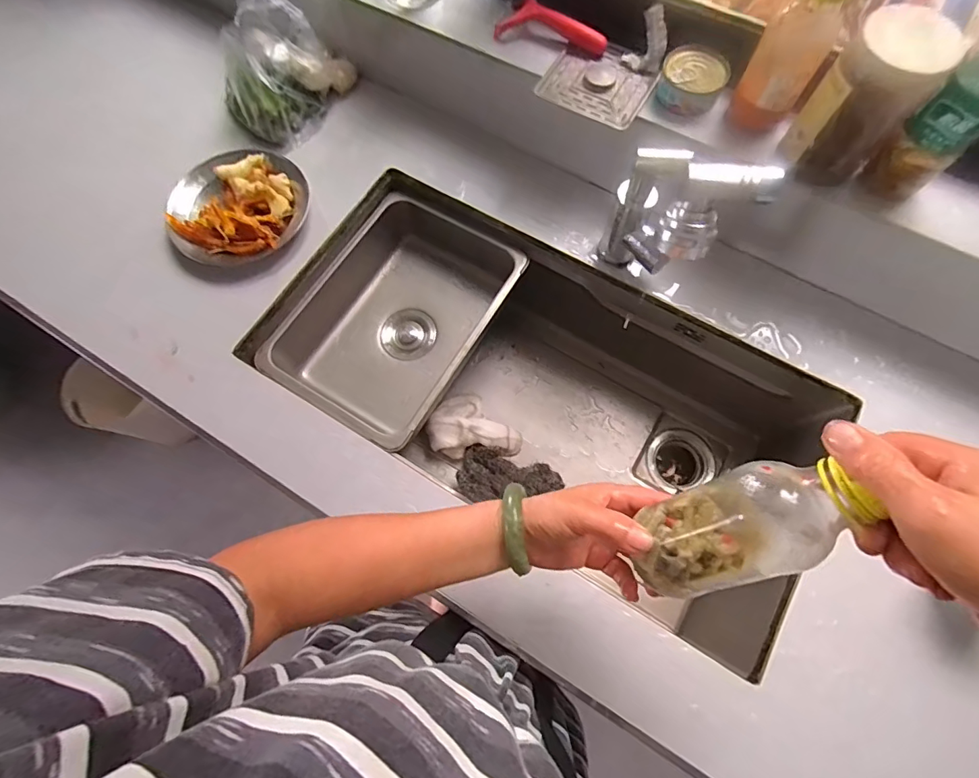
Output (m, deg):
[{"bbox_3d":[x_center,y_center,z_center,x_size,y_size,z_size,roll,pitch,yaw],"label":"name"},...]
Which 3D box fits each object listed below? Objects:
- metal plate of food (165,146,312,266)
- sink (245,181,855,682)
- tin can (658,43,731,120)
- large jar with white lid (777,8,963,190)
[{"bbox_3d":[-0.337,-0.249,0.619,0.177,0.032,0.165,0,72,1],"label":"metal plate of food"},{"bbox_3d":[0.080,0.017,0.666,0.721,0.199,0.355,30,75,10],"label":"sink"},{"bbox_3d":[0.233,-0.354,0.531,0.071,0.032,0.070,0,72,1],"label":"tin can"},{"bbox_3d":[0.360,-0.274,0.447,0.083,0.130,0.070,42,77,14],"label":"large jar with white lid"}]

